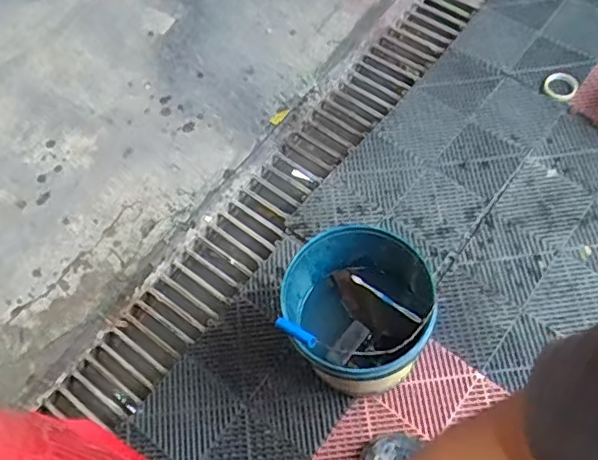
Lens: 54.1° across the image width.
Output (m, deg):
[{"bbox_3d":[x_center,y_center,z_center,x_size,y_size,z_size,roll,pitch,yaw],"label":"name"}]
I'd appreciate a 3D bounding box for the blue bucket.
[{"bbox_3d":[0.116,0.190,1.243,0.304,0.309,0.287,-1,64,3],"label":"blue bucket"}]

